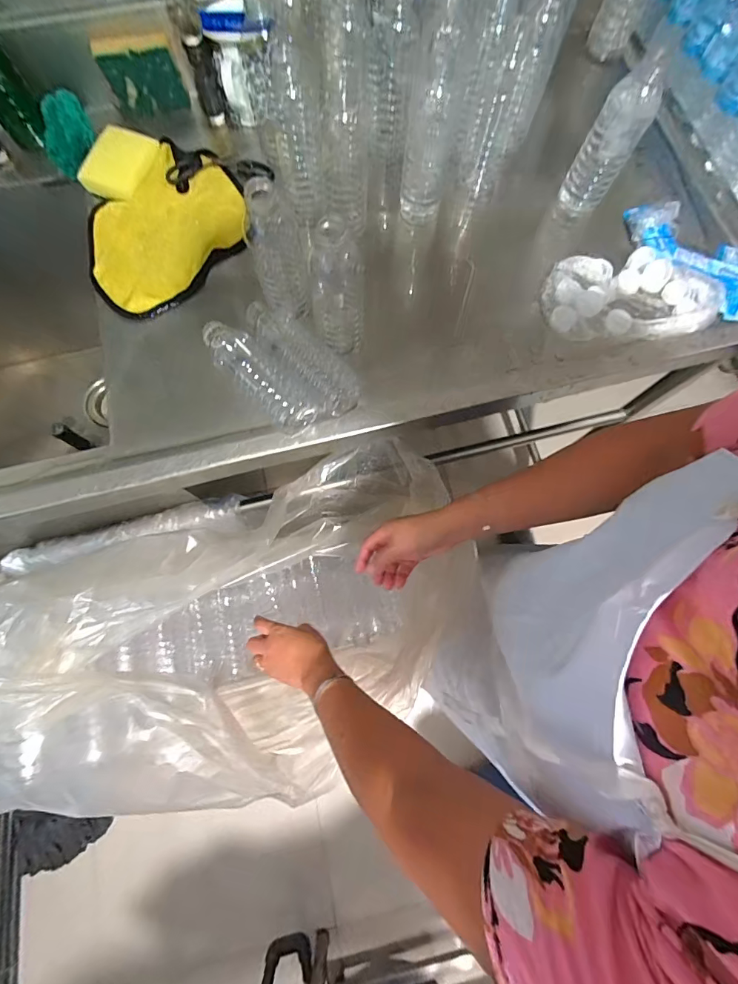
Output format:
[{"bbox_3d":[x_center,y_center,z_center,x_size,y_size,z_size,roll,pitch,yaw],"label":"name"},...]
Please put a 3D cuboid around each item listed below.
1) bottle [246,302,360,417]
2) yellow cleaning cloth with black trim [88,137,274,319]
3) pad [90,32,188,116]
[{"bbox_3d":[-0.085,-0.163,0.504,0.051,0.046,0.171,-43,79,-11],"label":"bottle"},{"bbox_3d":[-0.266,-0.368,0.566,0.192,0.025,0.279,37,77,9],"label":"yellow cleaning cloth with black trim"},{"bbox_3d":[-0.317,-0.584,0.584,0.101,0.075,0.027,-12,75,-4],"label":"pad"}]

